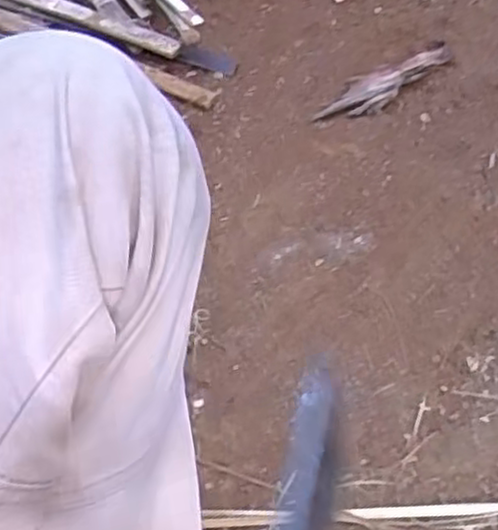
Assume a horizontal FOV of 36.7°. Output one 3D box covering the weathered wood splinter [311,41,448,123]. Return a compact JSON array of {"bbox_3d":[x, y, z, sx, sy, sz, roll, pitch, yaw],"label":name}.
[{"bbox_3d":[0.152,-0.208,0.859,0.175,0.020,0.057,-37,57,-15],"label":"weathered wood splinter"}]

